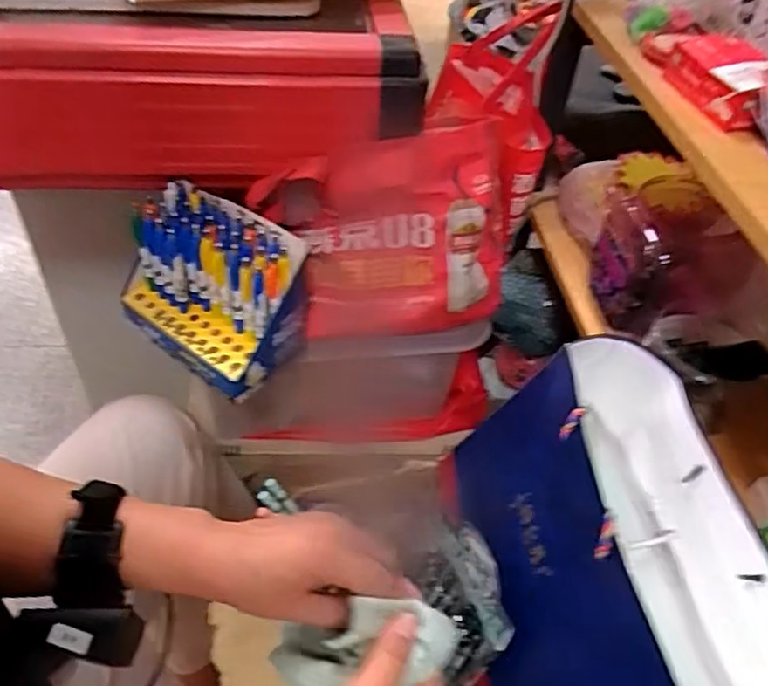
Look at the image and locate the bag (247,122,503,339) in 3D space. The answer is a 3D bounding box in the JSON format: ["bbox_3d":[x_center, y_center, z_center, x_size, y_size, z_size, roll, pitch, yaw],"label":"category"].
[{"bbox_3d":[0.011,-0.112,0.694,0.267,0.177,0.115,-10,48,-16],"label":"bag"}]

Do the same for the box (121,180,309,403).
[{"bbox_3d":[-0.174,-0.057,0.662,0.176,0.135,0.108,31,51,23],"label":"box"}]

